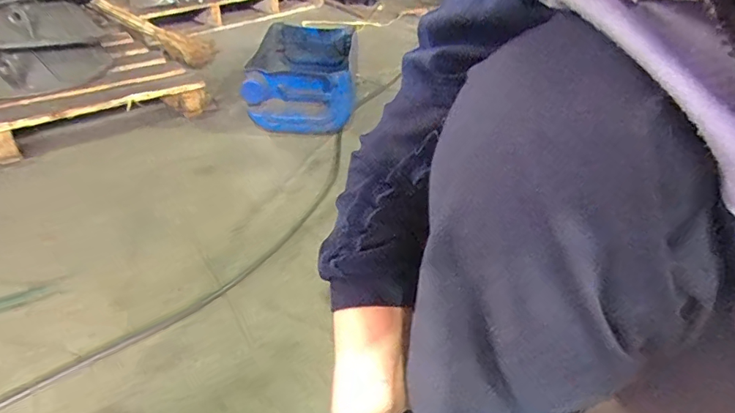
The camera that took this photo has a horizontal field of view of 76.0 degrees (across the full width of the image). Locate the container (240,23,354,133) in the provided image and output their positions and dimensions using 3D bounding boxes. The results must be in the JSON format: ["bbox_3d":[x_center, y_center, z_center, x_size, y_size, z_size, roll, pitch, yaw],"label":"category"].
[{"bbox_3d":[-0.183,-0.359,1.360,0.265,0.193,0.418,1,36,-3],"label":"container"}]

